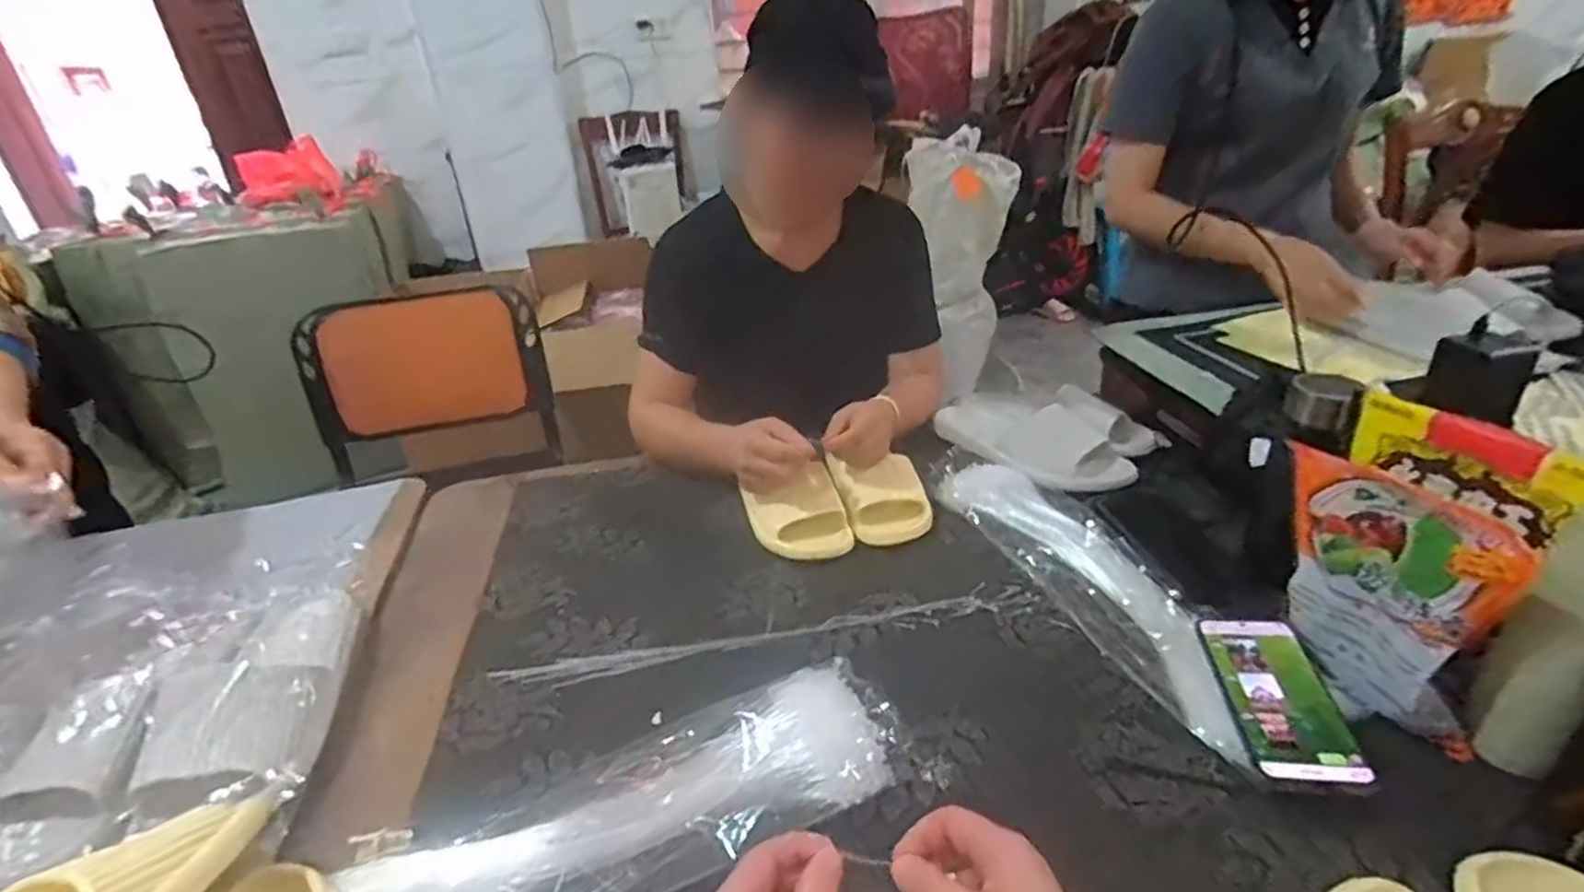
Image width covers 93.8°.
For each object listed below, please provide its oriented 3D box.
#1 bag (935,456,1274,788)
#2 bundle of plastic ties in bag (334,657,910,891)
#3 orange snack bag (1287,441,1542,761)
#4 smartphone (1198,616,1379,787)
[{"bbox_3d":[0.304,0.124,0.746,0.120,0.035,0.439,-14,30,-17],"label":"bag"},{"bbox_3d":[-0.106,0.262,0.540,0.396,0.037,0.132,-16,30,-20],"label":"bundle of plastic ties in bag"},{"bbox_3d":[0.450,0.107,0.575,0.040,0.180,0.171,-9,29,-8],"label":"orange snack bag"},{"bbox_3d":[0.374,0.189,0.572,0.071,0.013,0.161,-8,27,14],"label":"smartphone"}]

